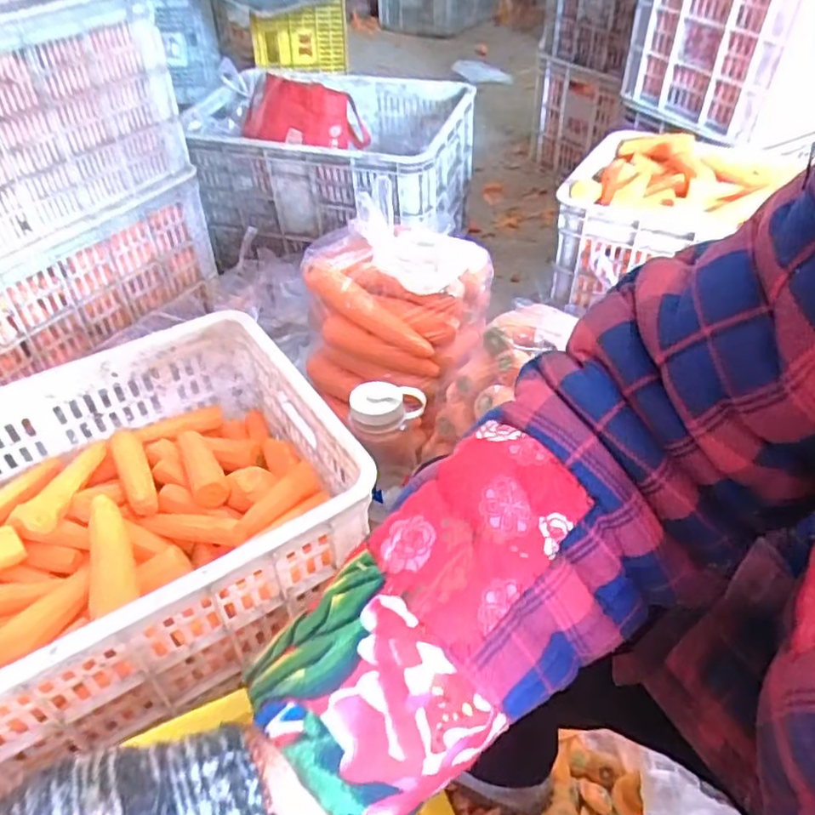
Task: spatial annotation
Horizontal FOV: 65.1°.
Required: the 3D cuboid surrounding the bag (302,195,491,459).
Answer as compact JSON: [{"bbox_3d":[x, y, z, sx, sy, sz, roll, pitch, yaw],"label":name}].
[{"bbox_3d":[-0.029,-0.135,0.931,0.239,0.218,0.214,19,47,21],"label":"bag"}]

